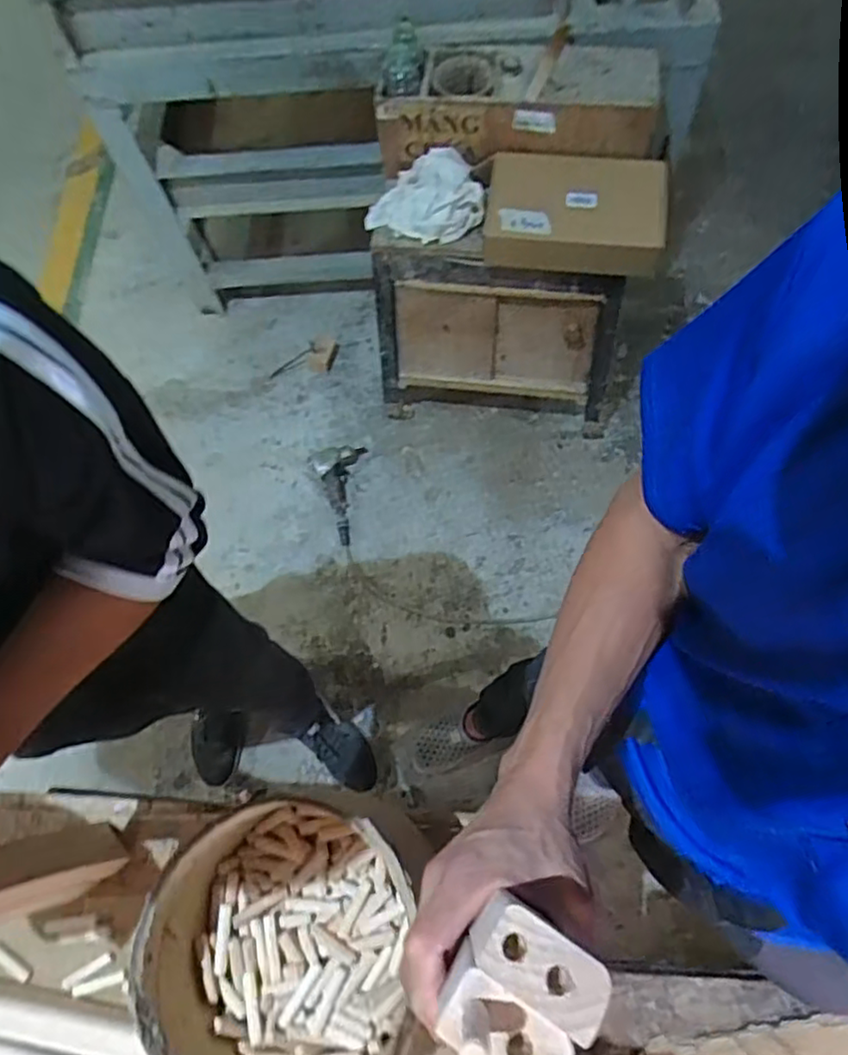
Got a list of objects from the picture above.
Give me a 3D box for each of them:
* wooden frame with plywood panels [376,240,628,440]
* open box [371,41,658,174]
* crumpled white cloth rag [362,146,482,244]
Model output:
[{"bbox_3d":[0.160,-0.392,1.474,0.519,0.526,0.074,5,68,6],"label":"wooden frame with plywood panels"},{"bbox_3d":[0.167,-0.768,1.205,0.486,0.146,0.182,2,67,4],"label":"open box"},{"bbox_3d":[0.002,-0.598,1.220,0.191,0.072,0.146,-29,69,-9],"label":"crumpled white cloth rag"}]

